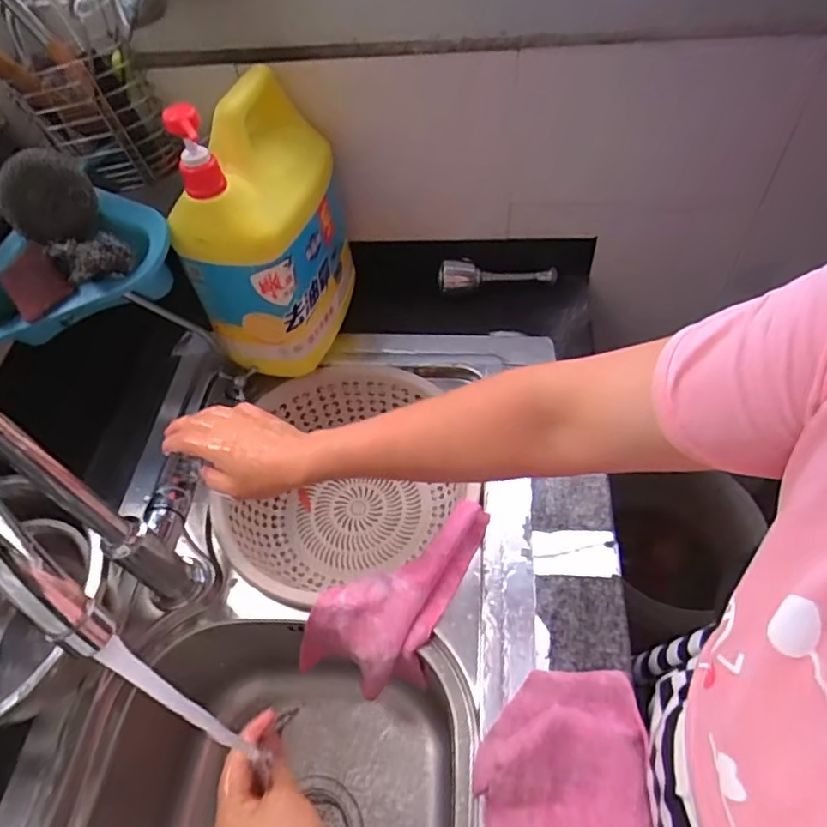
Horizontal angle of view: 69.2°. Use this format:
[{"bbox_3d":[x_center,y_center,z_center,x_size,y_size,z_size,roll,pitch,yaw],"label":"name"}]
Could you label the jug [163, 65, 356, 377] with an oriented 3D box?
[{"bbox_3d":[-0.154,-0.214,0.653,0.106,0.280,0.188,10,56,12],"label":"jug"}]

